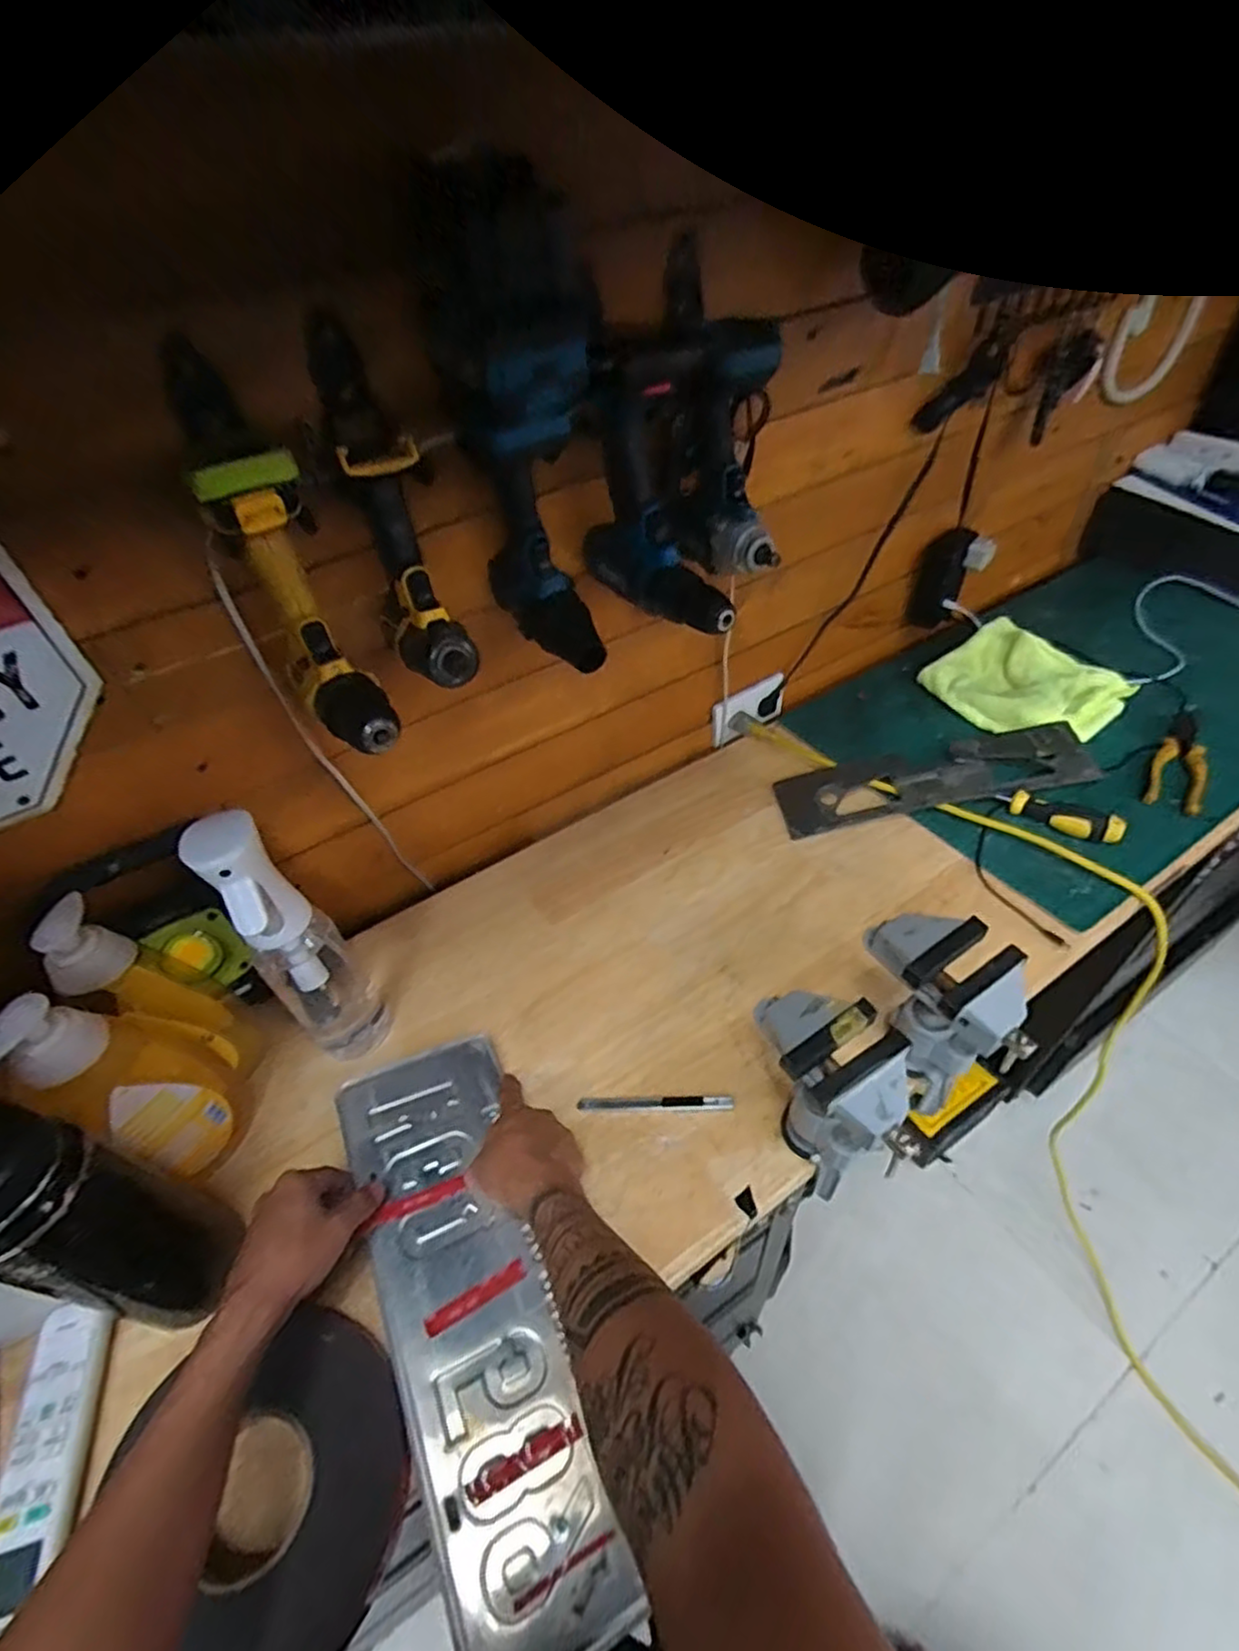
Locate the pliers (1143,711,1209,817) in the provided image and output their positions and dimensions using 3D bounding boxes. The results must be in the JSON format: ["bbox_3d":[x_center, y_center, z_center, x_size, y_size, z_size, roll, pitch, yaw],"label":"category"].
[{"bbox_3d":[0.670,-0.084,0.815,0.054,0.015,0.201,22,52,25],"label":"pliers"}]

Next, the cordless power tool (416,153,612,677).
[{"bbox_3d":[-0.065,-0.281,0.512,0.113,0.305,0.113,-10,46,-2],"label":"cordless power tool"}]

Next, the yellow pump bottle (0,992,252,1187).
[{"bbox_3d":[-0.349,0.193,0.505,0.048,0.245,0.085,16,50,19],"label":"yellow pump bottle"}]

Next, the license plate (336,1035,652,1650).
[{"bbox_3d":[-0.114,0.341,0.495,0.121,0.012,0.379,-14,48,-18],"label":"license plate"}]

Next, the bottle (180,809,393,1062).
[{"bbox_3d":[-0.273,0.094,0.567,0.070,0.277,0.094,-36,54,-26],"label":"bottle"}]

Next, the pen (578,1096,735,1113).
[{"bbox_3d":[0.031,0.241,0.590,0.133,0.009,0.013,-1,47,4],"label":"pen"}]

